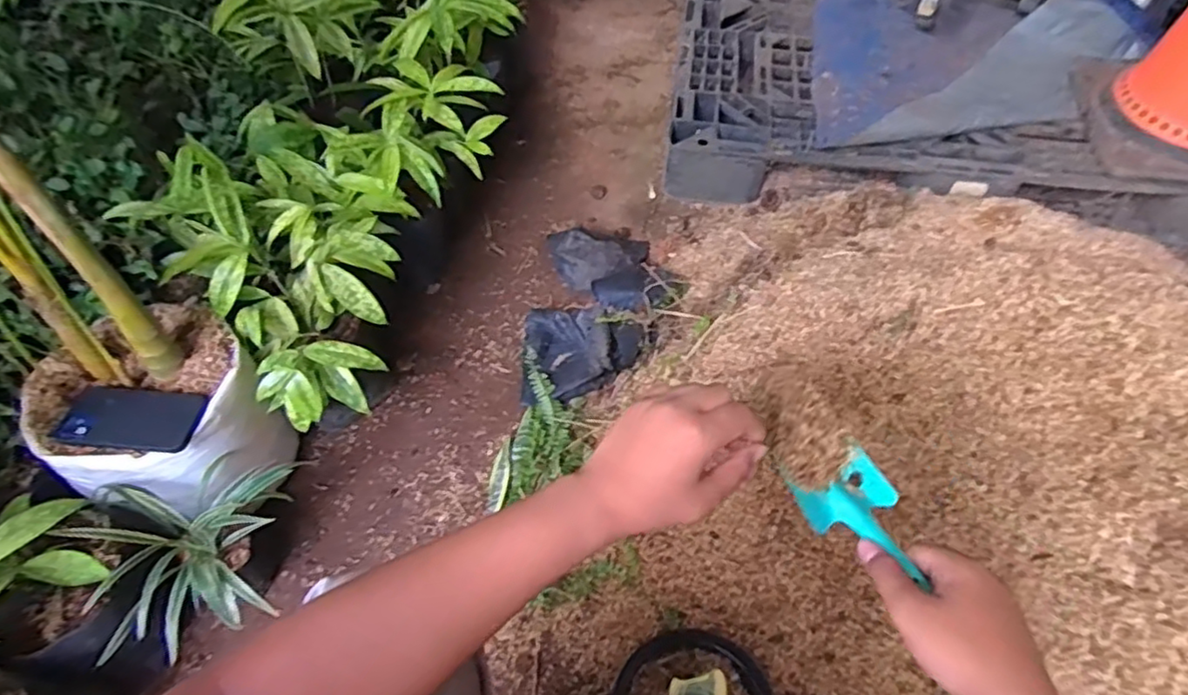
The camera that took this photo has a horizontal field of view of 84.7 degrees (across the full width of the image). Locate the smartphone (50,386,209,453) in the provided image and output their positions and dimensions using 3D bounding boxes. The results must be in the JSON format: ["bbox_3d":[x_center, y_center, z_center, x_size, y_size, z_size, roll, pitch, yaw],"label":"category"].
[{"bbox_3d":[-0.524,0.080,0.742,0.145,0.012,0.077,8,55,-5],"label":"smartphone"}]

